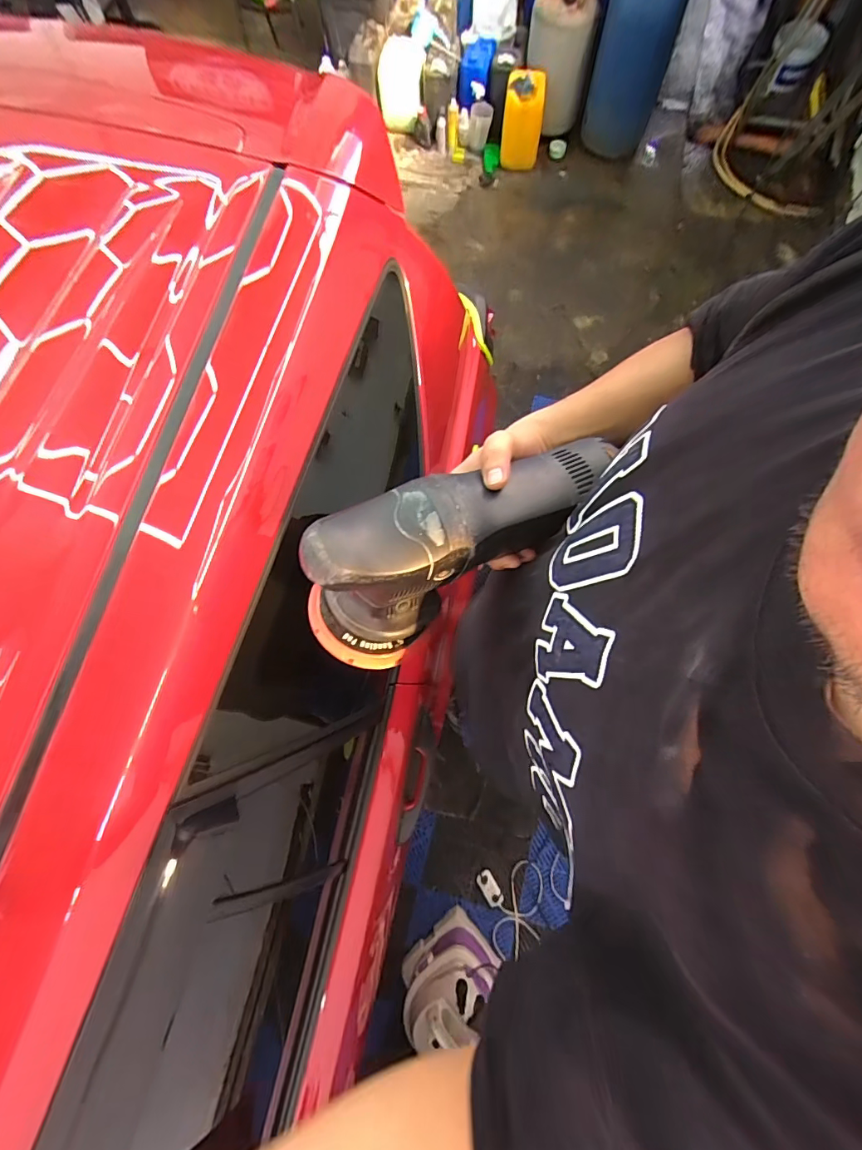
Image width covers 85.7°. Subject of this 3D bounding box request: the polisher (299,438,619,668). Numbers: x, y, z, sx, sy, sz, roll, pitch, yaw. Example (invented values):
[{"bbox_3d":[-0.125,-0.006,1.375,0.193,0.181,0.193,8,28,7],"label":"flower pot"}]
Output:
[{"bbox_3d":[0.021,-0.039,0.386,0.284,0.123,0.092,-36,75,-9],"label":"polisher"}]

